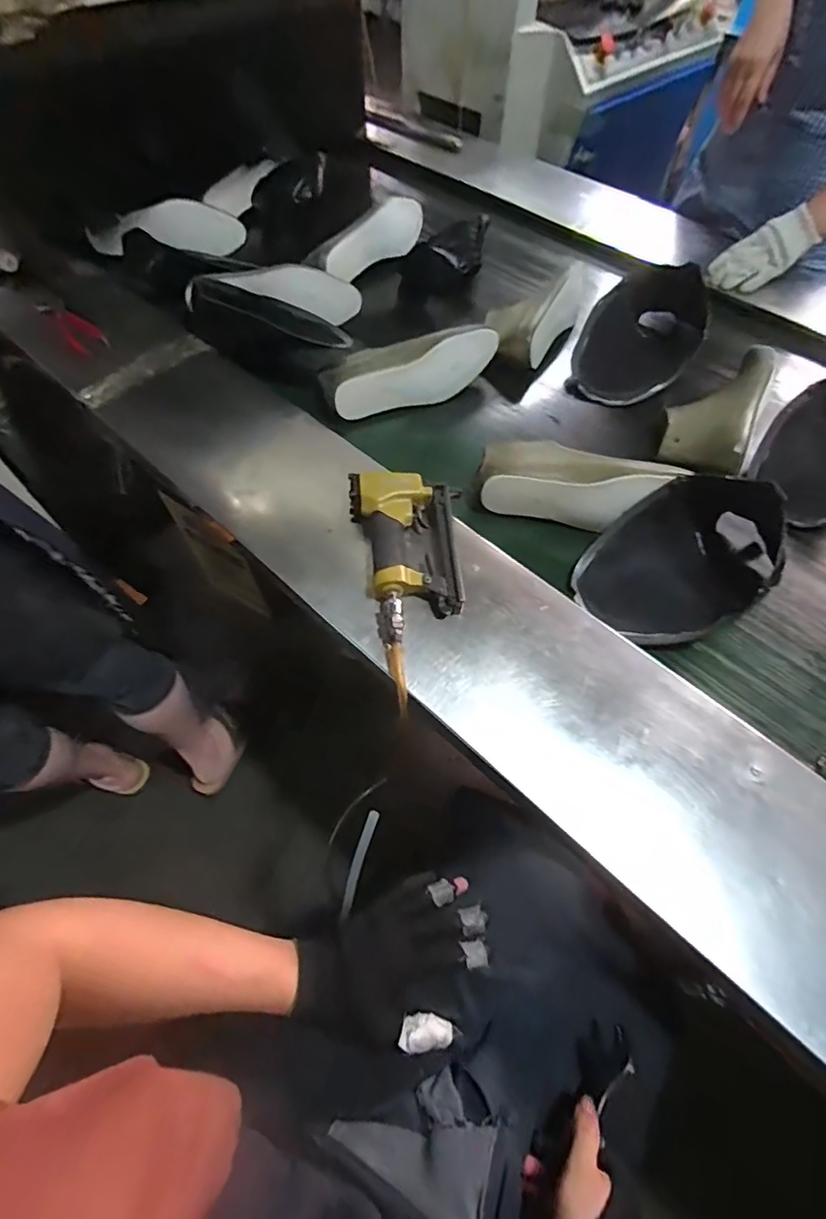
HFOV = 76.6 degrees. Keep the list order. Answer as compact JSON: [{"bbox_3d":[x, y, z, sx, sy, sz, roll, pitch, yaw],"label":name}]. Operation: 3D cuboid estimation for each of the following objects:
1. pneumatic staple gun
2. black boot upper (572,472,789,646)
[{"bbox_3d":[0.009,-0.074,0.634,0.137,0.043,0.227,-12,60,-8],"label":"pneumatic staple gun"},{"bbox_3d":[0.358,-0.075,0.652,0.301,0.118,0.170,-25,63,-15],"label":"black boot upper"}]

